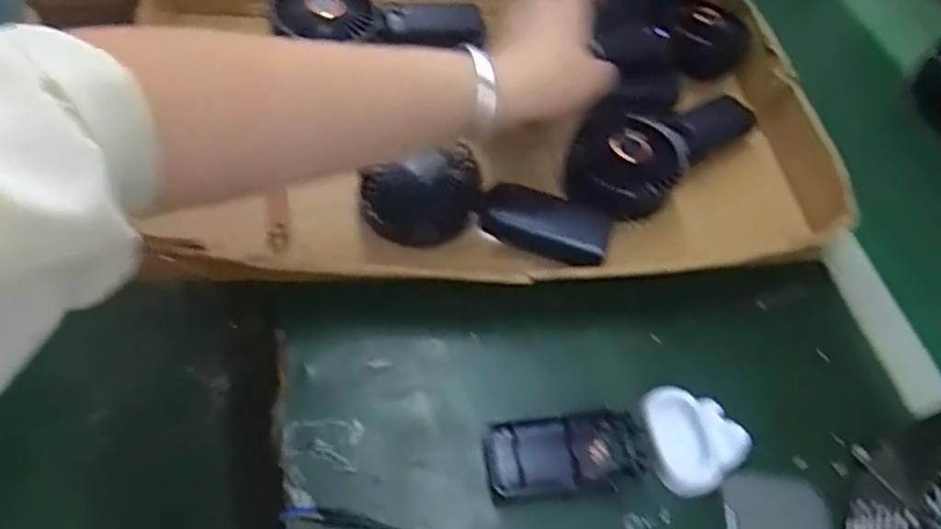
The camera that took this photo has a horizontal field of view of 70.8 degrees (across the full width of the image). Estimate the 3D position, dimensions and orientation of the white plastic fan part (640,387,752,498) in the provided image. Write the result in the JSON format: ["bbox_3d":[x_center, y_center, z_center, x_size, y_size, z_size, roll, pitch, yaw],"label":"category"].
[{"bbox_3d":[0.140,0.110,0.416,0.064,0.023,0.065,4,55,-6],"label":"white plastic fan part"}]

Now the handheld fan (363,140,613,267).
[{"bbox_3d":[0.009,-0.037,0.486,0.178,0.038,0.081,20,88,-4],"label":"handheld fan"}]

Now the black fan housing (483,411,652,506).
[{"bbox_3d":[0.059,0.114,0.400,0.097,0.018,0.044,-5,57,-11],"label":"black fan housing"}]

